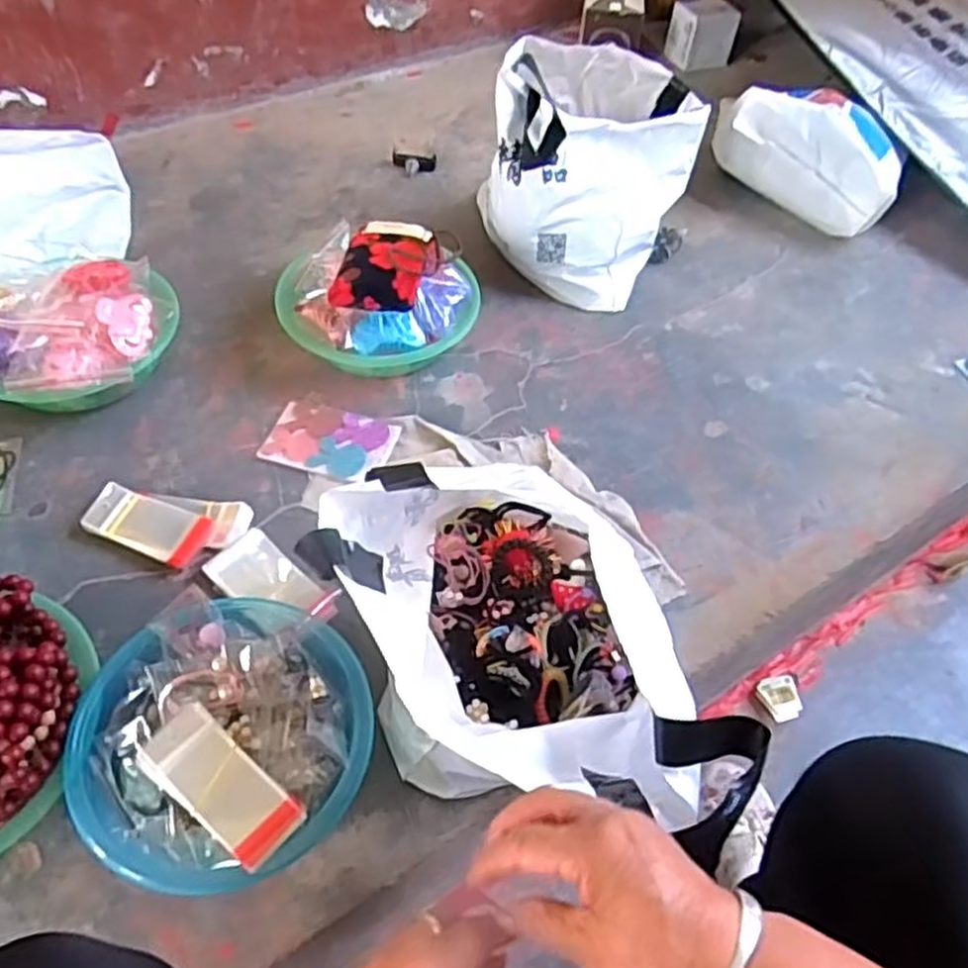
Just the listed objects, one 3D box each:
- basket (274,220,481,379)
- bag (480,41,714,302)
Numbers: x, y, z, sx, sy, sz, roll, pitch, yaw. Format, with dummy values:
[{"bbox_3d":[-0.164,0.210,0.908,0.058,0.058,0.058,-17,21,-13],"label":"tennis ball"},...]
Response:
[{"bbox_3d":[-0.128,-0.227,0.942,0.236,0.146,0.207,6,52,1],"label":"basket"},{"bbox_3d":[0.154,-0.438,1.058,0.226,0.256,0.295,19,53,11],"label":"bag"}]

